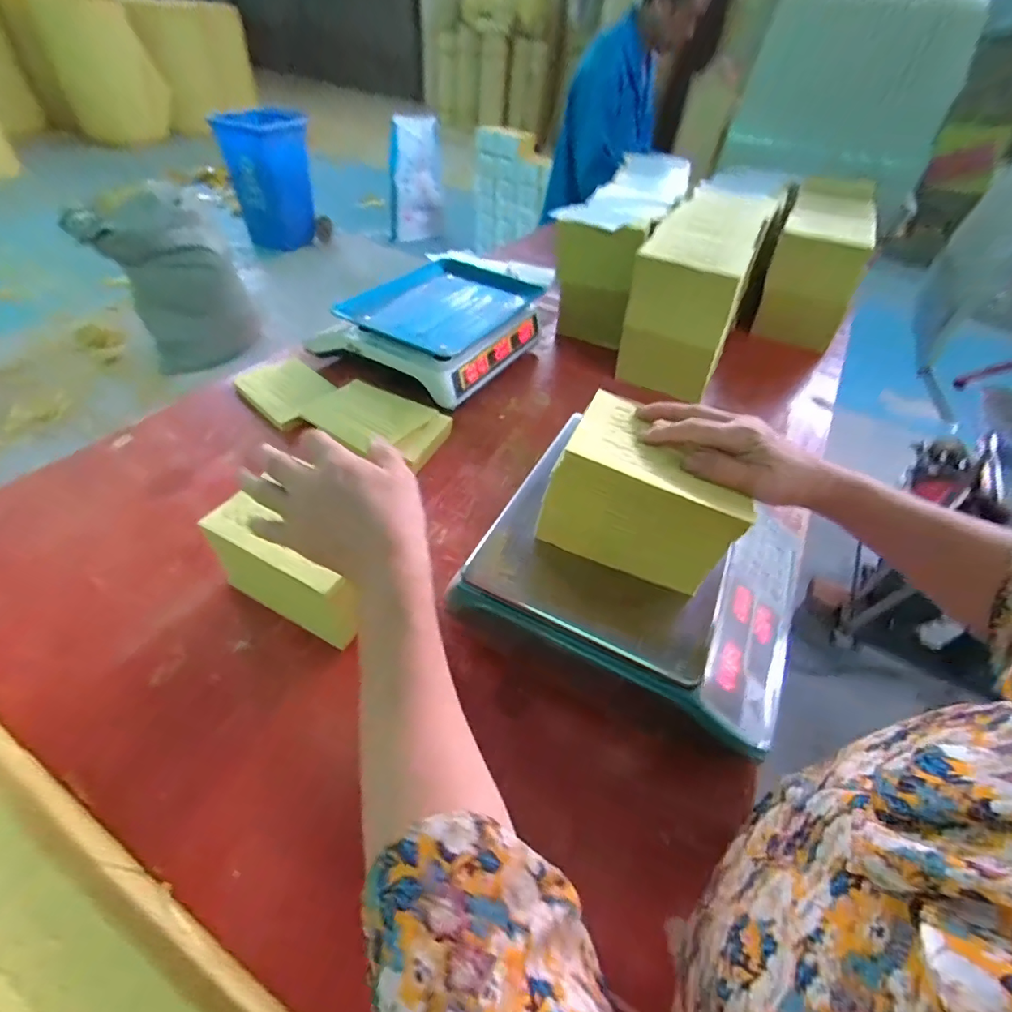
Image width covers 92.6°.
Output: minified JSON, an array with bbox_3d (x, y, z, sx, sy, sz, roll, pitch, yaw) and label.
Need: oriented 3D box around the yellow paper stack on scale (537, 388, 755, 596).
[{"bbox_3d":[0.137,-0.017,0.460,0.167,0.107,0.125,20,47,11],"label":"yellow paper stack on scale"}]

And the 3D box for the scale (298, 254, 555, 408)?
[{"bbox_3d":[-0.123,-0.341,0.875,0.301,0.089,0.351,27,49,17],"label":"scale"}]

